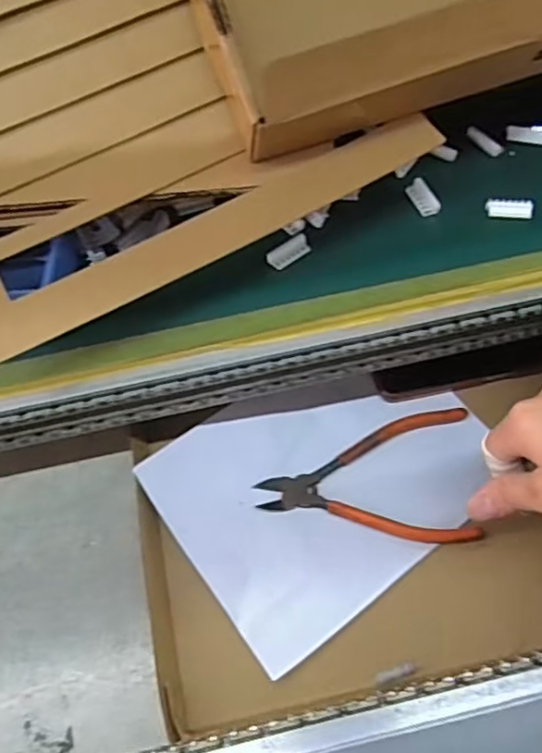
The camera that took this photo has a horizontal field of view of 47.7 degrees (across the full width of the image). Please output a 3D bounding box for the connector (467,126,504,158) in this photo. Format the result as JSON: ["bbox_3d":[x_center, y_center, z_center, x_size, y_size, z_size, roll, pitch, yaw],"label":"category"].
[{"bbox_3d":[0.148,-0.163,0.424,0.010,0.004,0.030,-40,71,-15],"label":"connector"}]

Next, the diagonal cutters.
[{"bbox_3d":[0.068,0.071,0.432,0.150,0.009,0.094,-3,66,0],"label":"diagonal cutters"}]

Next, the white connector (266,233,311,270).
[{"bbox_3d":[0.012,-0.079,0.391,0.030,0.006,0.013,-33,68,-13],"label":"white connector"}]

